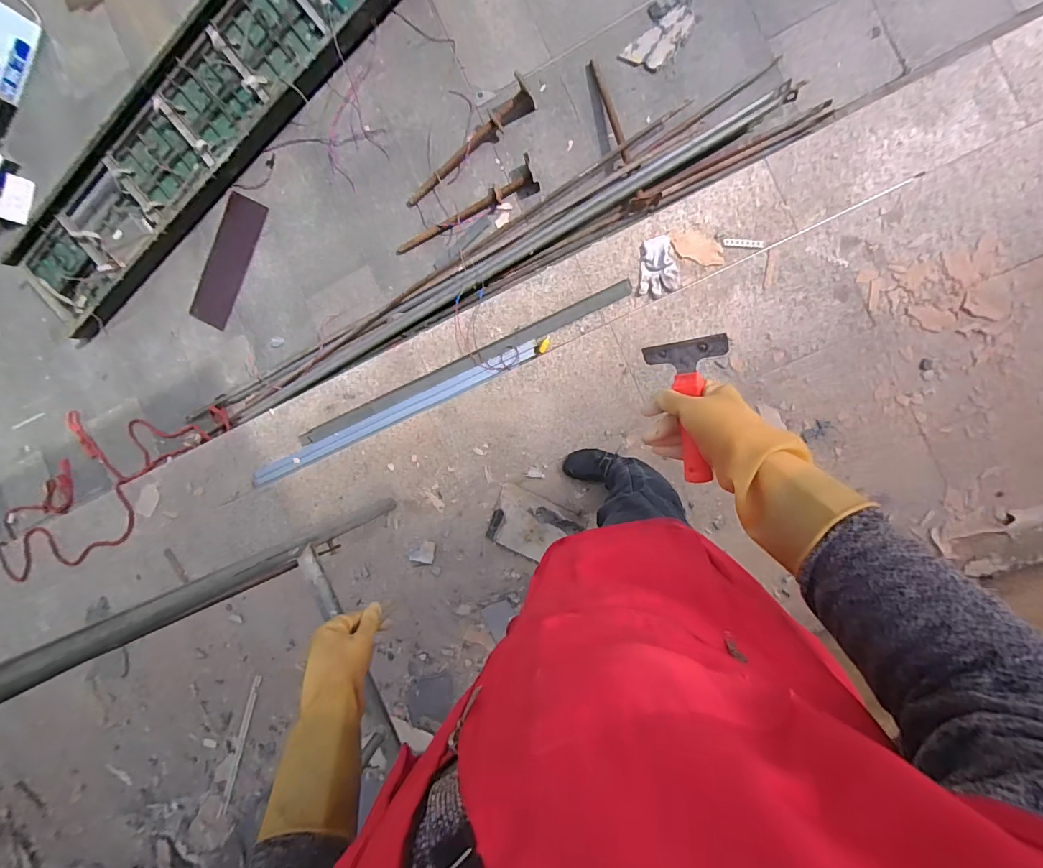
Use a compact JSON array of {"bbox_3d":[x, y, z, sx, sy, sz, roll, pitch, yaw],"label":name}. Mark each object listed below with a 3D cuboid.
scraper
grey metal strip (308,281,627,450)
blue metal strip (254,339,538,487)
[{"bbox_3d":[0.183,-0.025,0.469,0.025,0.094,0.152,-8,92,-34],"label":"scraper"},{"bbox_3d":[-0.230,-0.214,1.467,1.234,0.020,0.052,-23,90,11],"label":"grey metal strip"},{"bbox_3d":[-0.460,-0.060,1.516,1.119,0.034,0.059,-23,90,11],"label":"blue metal strip"}]

